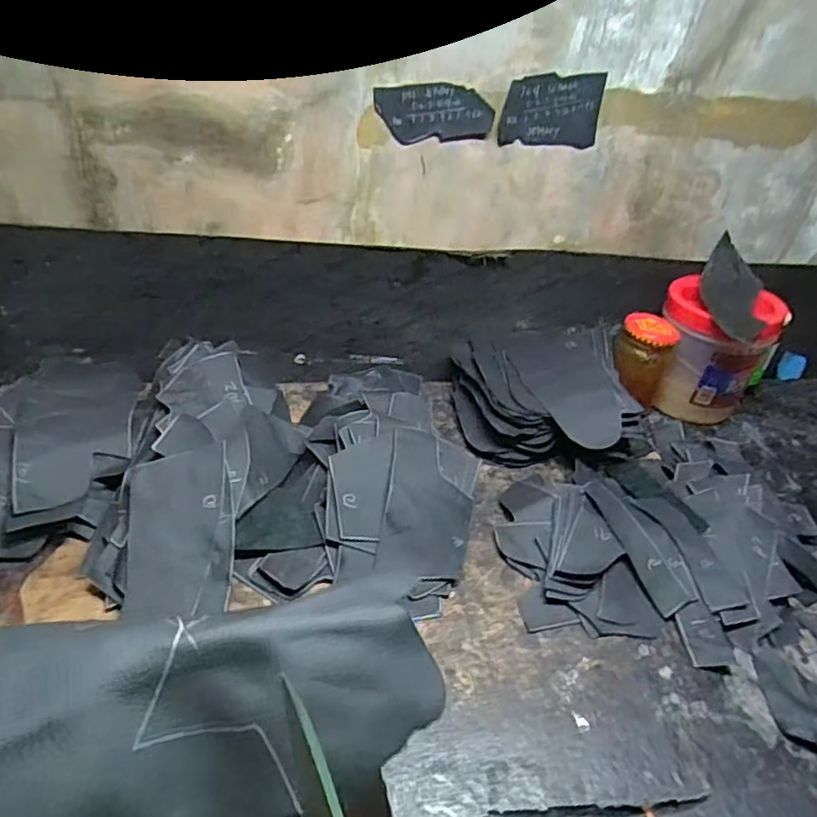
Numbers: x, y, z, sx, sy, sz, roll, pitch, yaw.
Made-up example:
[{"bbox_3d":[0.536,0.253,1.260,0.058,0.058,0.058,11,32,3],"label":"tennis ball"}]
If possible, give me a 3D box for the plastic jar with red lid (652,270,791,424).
[{"bbox_3d":[0.340,-0.067,0.714,0.125,0.146,0.116,5,36,-3],"label":"plastic jar with red lid"}]

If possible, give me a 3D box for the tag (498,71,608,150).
[{"bbox_3d":[0.149,-0.305,0.629,0.102,0.069,0.004,1,36,-5],"label":"tag"}]

